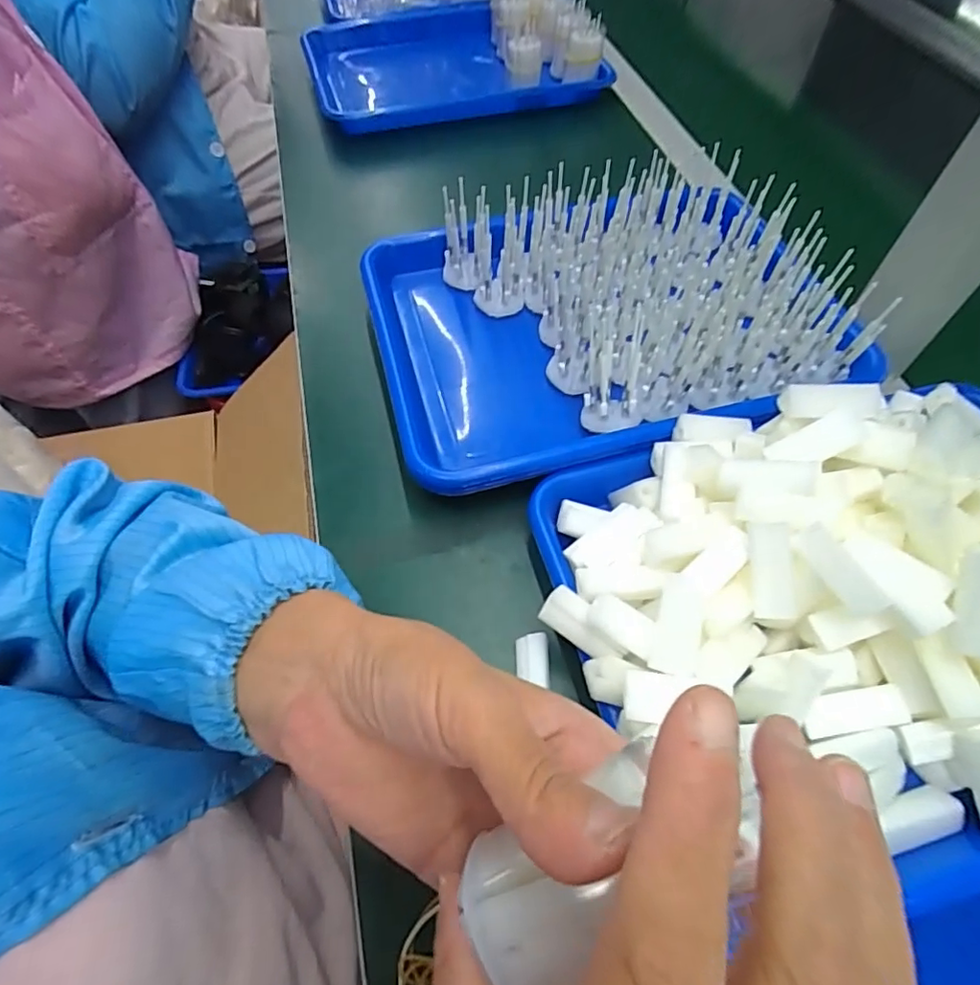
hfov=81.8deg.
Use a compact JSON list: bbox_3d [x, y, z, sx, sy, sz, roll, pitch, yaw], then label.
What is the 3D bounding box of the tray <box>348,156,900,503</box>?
[{"bbox_3d":[0.085,-0.135,0.409,0.326,0.077,0.238,-13,59,-8],"label":"tray"}]

